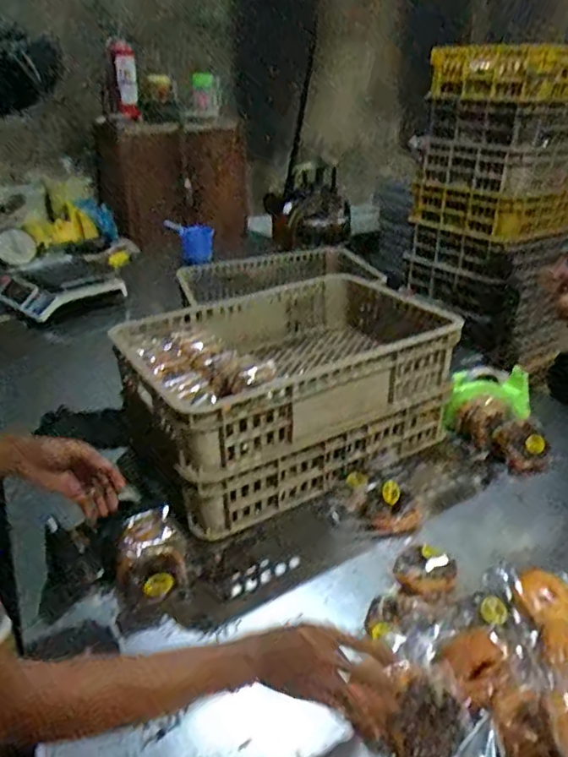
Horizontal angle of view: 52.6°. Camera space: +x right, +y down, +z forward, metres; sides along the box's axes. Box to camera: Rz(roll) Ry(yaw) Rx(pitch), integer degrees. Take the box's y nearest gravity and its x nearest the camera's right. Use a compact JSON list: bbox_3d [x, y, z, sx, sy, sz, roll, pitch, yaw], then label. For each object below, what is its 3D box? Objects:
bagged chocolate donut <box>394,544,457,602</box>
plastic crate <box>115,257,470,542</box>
[{"bbox_3d":[0.215,0.300,0.877,0.092,0.030,0.090,0,28,0],"label":"bagged chocolate donut"},{"bbox_3d":[0.010,-0.009,1.228,0.660,0.238,0.472,-19,33,-31],"label":"plastic crate"}]

